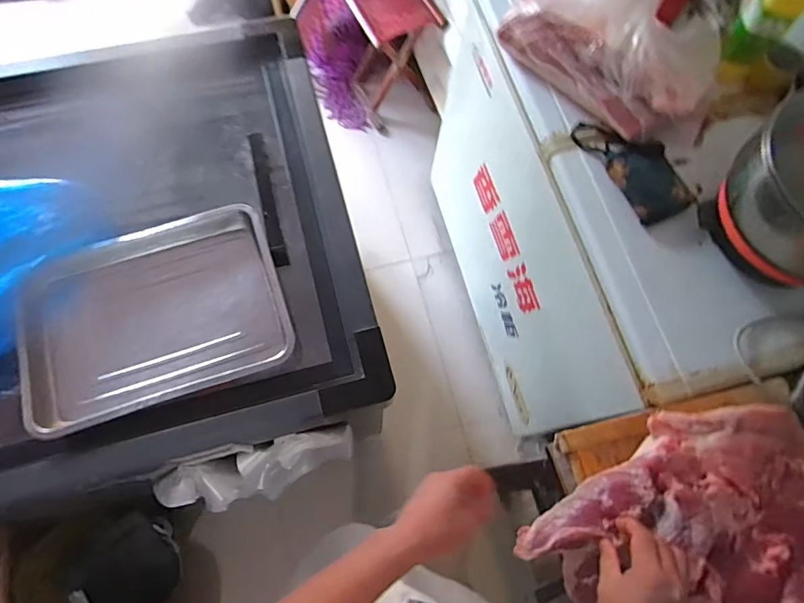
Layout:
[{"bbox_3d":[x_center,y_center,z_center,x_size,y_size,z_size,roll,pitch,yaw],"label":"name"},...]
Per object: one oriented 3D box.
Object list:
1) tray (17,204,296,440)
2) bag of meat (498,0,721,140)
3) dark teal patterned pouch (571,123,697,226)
[{"bbox_3d":[-0.389,0.019,0.755,0.386,0.057,0.282,-18,71,-9],"label":"tray"},{"bbox_3d":[0.373,-0.486,0.823,0.189,0.188,0.396,-42,77,-16],"label":"bag of meat"},{"bbox_3d":[0.411,-0.246,0.841,0.097,0.021,0.227,-34,73,13],"label":"dark teal patterned pouch"}]

